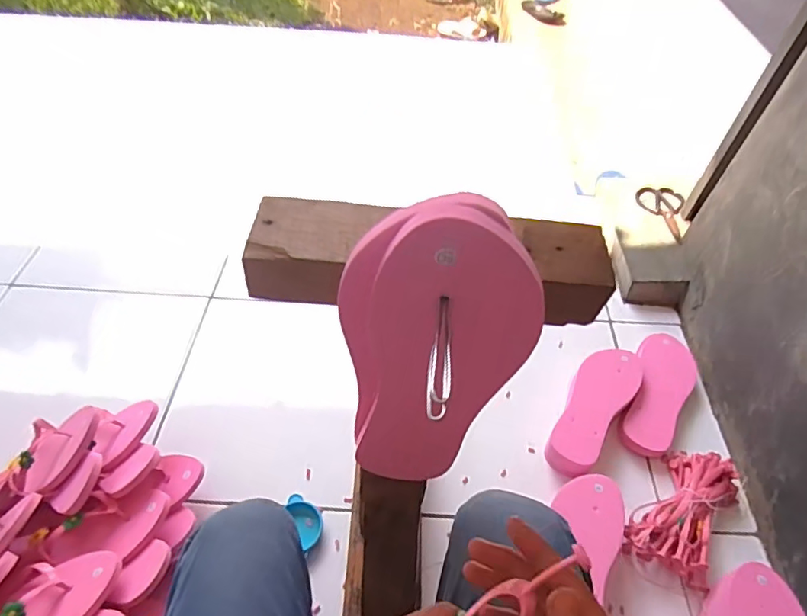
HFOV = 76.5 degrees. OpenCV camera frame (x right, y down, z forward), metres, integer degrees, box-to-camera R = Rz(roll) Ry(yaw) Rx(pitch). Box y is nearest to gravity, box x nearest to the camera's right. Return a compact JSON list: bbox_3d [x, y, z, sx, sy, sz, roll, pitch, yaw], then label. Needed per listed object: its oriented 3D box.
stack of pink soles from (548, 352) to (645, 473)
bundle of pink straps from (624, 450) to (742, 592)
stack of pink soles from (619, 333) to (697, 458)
[{"bbox_3d":[0.316,0.171,0.864,0.094,0.055,0.259,31,55,20],"label":"stack of pink soles"},{"bbox_3d":[0.420,0.295,0.752,0.113,0.056,0.207,33,56,21],"label":"bundle of pink straps"},{"bbox_3d":[0.443,0.140,0.893,0.102,0.042,0.249,28,54,18],"label":"stack of pink soles"}]

